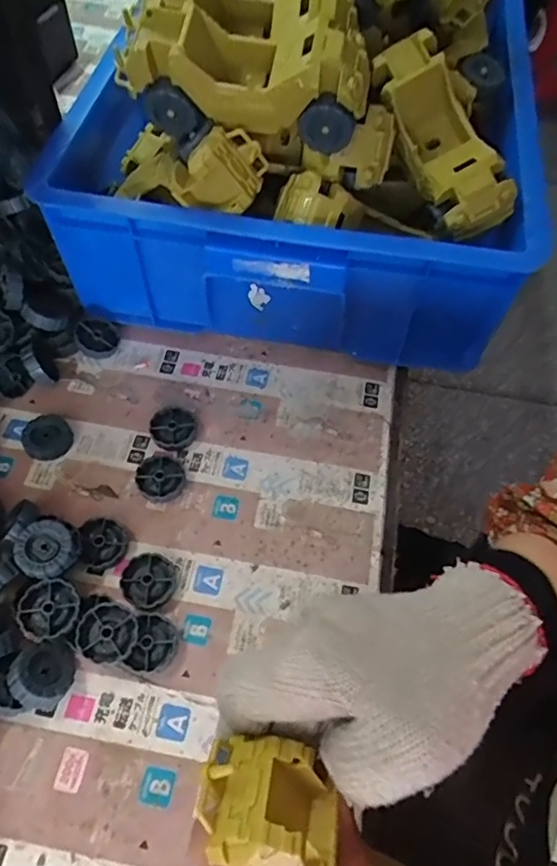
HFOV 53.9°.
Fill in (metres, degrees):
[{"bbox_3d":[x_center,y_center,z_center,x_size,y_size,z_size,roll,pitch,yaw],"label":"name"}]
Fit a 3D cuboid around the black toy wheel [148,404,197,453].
[{"bbox_3d":[-0.088,-0.004,0.462,0.039,0.010,0.039,2,60,-3],"label":"black toy wheel"}]

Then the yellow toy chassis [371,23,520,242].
[{"bbox_3d":[0.119,-0.220,0.406,0.049,0.055,0.148,-21,81,-10],"label":"yellow toy chassis"}]

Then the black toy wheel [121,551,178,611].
[{"bbox_3d":[-0.093,0.108,0.399,0.038,0.012,0.038,2,60,-3],"label":"black toy wheel"}]

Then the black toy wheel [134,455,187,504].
[{"bbox_3d":[-0.095,0.036,0.441,0.037,0.010,0.039,2,60,-3],"label":"black toy wheel"}]

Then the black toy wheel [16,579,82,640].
[{"bbox_3d":[-0.155,0.123,0.378,0.039,0.022,0.039,-28,66,-18],"label":"black toy wheel"}]

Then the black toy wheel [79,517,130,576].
[{"bbox_3d":[-0.131,0.082,0.410,0.034,0.013,0.039,-25,65,-17],"label":"black toy wheel"}]

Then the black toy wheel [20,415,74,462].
[{"bbox_3d":[-0.192,0.003,0.457,0.036,0.015,0.038,2,60,-3],"label":"black toy wheel"}]

